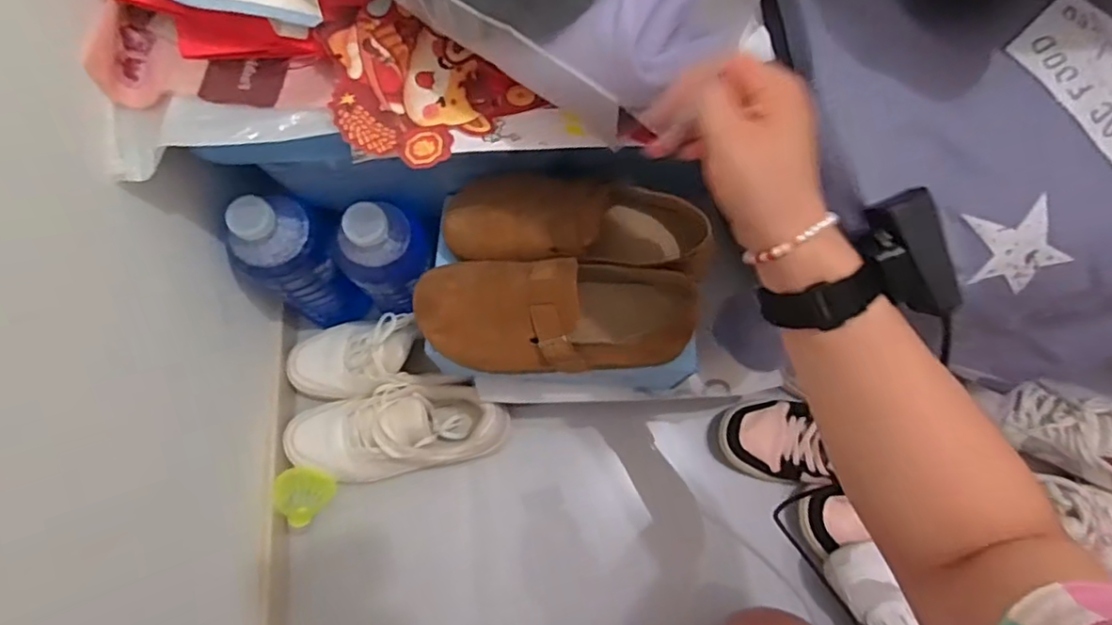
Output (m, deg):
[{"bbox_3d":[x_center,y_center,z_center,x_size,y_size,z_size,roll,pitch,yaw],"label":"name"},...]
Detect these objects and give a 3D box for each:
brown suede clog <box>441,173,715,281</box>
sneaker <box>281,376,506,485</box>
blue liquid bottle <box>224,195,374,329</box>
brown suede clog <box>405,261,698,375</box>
[{"bbox_3d":[0.023,-0.077,0.564,0.255,0.082,0.096,6,73,-1],"label":"brown suede clog"},{"bbox_3d":[-0.188,0.138,0.712,0.260,0.086,0.103,-10,74,-5],"label":"sneaker"},{"bbox_3d":[-0.279,-0.039,0.680,0.089,0.258,0.095,39,76,9],"label":"blue liquid bottle"},{"bbox_3d":[-0.003,0.002,0.525,0.248,0.067,0.095,2,73,-2],"label":"brown suede clog"}]

